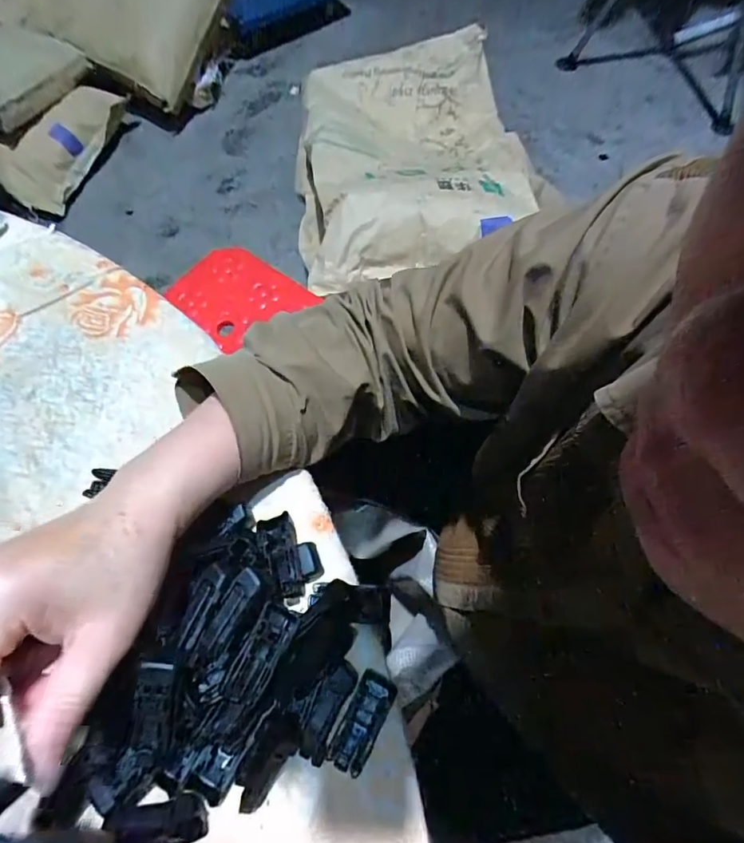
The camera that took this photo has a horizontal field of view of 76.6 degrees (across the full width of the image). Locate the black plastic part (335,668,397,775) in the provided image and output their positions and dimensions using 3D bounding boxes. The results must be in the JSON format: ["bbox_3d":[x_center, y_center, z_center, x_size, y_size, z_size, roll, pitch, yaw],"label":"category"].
[{"bbox_3d":[-0.004,0.161,0.252,0.019,0.015,0.048,23,69,10],"label":"black plastic part"}]

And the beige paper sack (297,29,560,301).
[{"bbox_3d":[0.092,-0.537,0.932,0.509,0.167,0.576,-11,67,-4],"label":"beige paper sack"}]

